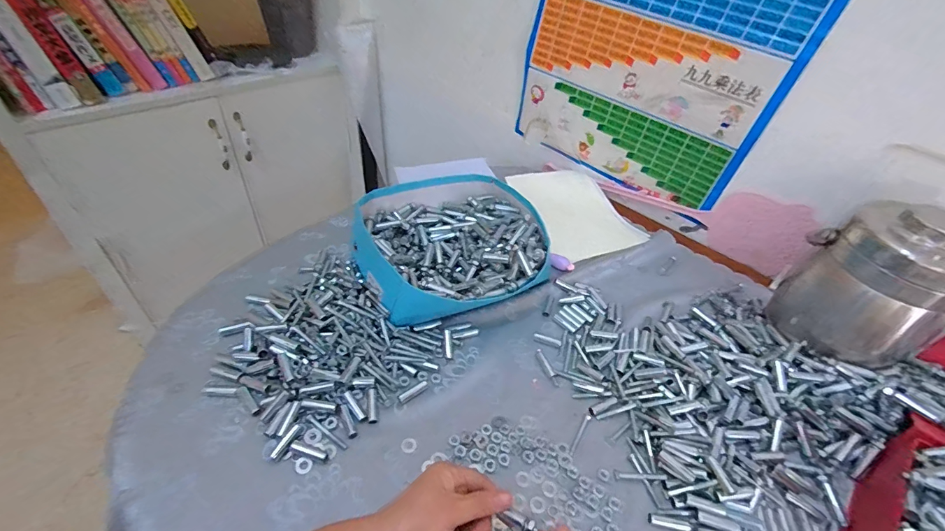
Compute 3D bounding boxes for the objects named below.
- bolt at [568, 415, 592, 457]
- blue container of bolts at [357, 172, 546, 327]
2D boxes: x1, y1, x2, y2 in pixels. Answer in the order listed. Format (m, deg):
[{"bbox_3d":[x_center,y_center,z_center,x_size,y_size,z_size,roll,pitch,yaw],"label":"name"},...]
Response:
[{"bbox_3d":[0.127,0.200,0.480,0.007,0.004,0.059,29,48,21],"label":"bolt"},{"bbox_3d":[-0.036,-0.038,0.647,0.277,0.081,0.283,-10,47,-17],"label":"blue container of bolts"}]

